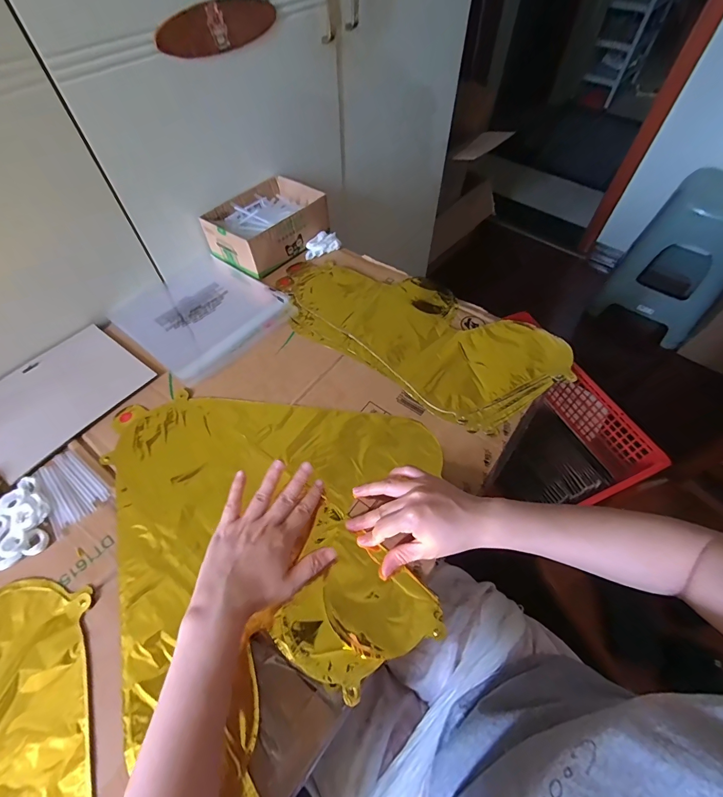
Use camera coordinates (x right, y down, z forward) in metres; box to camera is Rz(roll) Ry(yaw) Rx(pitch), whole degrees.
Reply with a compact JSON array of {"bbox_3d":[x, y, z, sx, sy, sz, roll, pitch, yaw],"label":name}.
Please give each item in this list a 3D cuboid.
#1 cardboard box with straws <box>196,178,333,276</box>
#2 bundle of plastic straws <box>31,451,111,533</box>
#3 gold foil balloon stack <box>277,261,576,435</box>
[{"bbox_3d":[-0.167,-0.309,0.663,0.144,0.069,0.194,34,62,21],"label":"cardboard box with straws"},{"bbox_3d":[-0.326,0.096,0.413,0.055,0.010,0.090,-38,63,-23],"label":"bundle of plastic straws"},{"bbox_3d":[0.068,-0.111,0.544,0.424,0.021,0.200,31,61,20],"label":"gold foil balloon stack"}]

